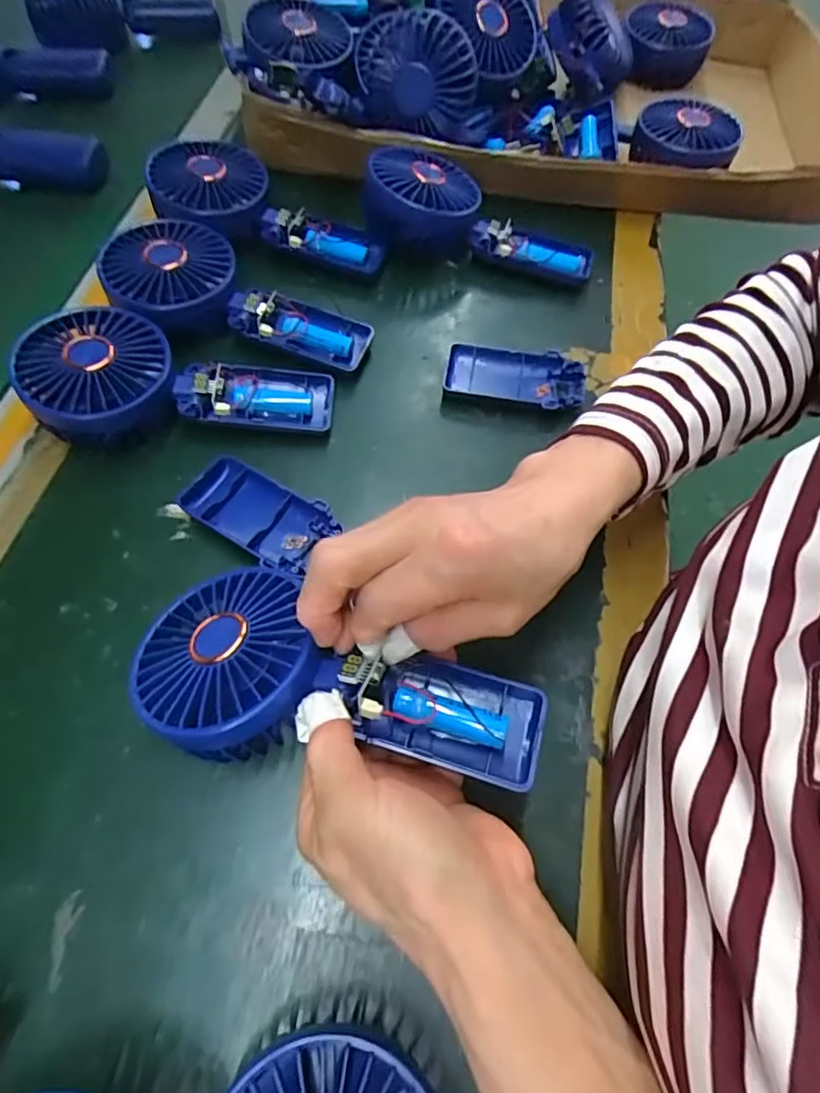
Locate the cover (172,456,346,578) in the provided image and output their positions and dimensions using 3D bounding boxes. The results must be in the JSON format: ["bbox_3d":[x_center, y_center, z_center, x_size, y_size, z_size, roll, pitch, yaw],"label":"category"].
[{"bbox_3d":[-0.087,-0.018,0.340,0.086,0.017,0.046,32,66,15],"label":"cover"}]

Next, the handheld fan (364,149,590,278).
[{"bbox_3d":[0.054,-0.257,0.447,0.177,0.050,0.086,5,62,2],"label":"handheld fan"}]

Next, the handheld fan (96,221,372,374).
[{"bbox_3d":[-0.115,-0.166,0.400,0.177,0.035,0.090,19,61,-6],"label":"handheld fan"}]

